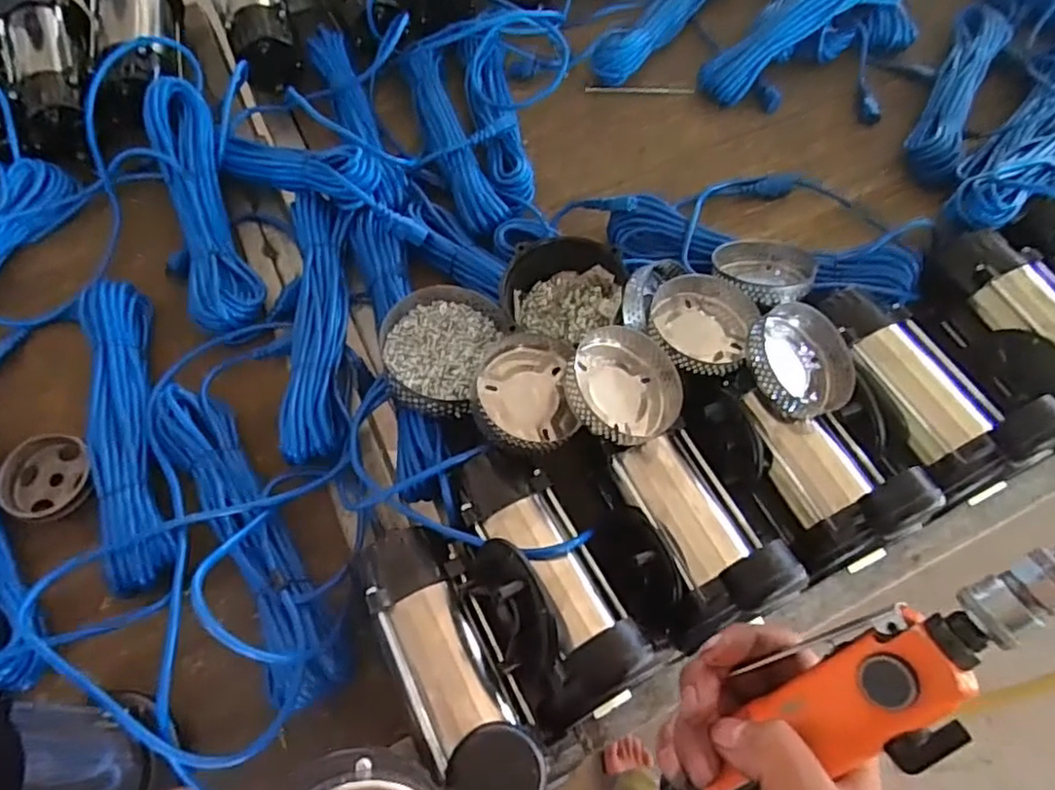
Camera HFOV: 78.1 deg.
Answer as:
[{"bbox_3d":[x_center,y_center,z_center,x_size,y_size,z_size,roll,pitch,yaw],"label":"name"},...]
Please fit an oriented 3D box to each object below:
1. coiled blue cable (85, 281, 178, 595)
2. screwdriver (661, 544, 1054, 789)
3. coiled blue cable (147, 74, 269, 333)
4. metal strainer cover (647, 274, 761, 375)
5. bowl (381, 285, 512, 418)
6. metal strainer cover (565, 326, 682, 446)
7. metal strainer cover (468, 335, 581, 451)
[{"bbox_3d":[-0.407,0.030,0.661,0.068,0.051,0.346,-20,65,-10],"label":"coiled blue cable"},{"bbox_3d":[0.121,0.138,0.266,0.244,0.032,0.049,-47,72,21],"label":"screwdriver"},{"bbox_3d":[-0.382,-0.227,0.769,0.074,0.045,0.339,-18,65,-9],"label":"coiled blue cable"},{"bbox_3d":[0.166,-0.071,0.640,0.111,0.043,0.118,17,65,8],"label":"metal strainer cover"},{"bbox_3d":[-0.083,-0.043,0.666,0.131,0.044,0.145,2,63,1],"label":"bowl"},{"bbox_3d":[0.086,-0.005,0.594,0.110,0.039,0.114,45,59,-5],"label":"metal strainer cover"},{"bbox_3d":[-0.002,-0.006,0.594,0.100,0.042,0.113,-6,64,-3],"label":"metal strainer cover"}]

